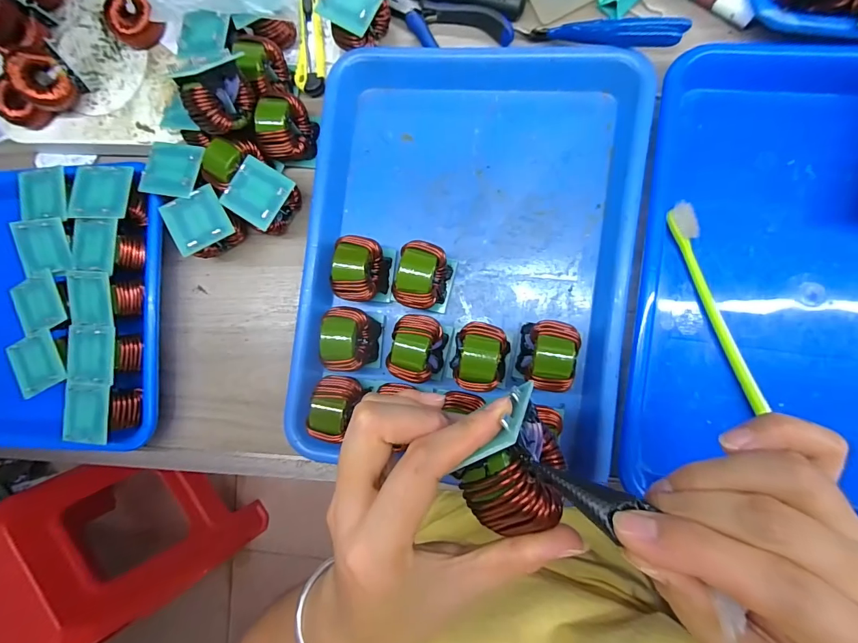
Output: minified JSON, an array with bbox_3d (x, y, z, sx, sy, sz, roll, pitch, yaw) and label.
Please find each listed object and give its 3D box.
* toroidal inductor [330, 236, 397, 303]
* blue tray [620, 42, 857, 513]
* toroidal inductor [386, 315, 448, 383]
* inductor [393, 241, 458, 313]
[{"bbox_3d":[-0.050,-0.040,0.312,0.035,0.051,0.048,8,90,10],"label":"toroidal inductor"},{"bbox_3d":[0.276,-0.020,0.268,0.253,0.032,0.322,7,89,9],"label":"blue tray"},{"bbox_3d":[-0.008,0.020,0.304,0.036,0.048,0.050,12,91,10],"label":"toroidal inductor"},{"bbox_3d":[-0.003,-0.034,0.303,0.035,0.049,0.049,14,91,10],"label":"inductor"}]

